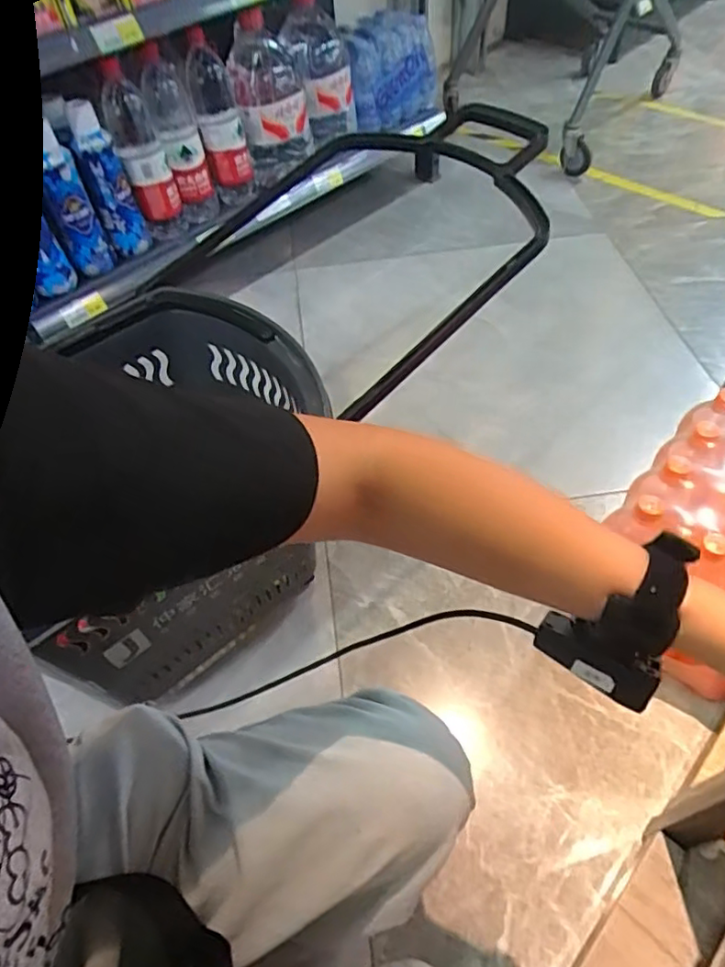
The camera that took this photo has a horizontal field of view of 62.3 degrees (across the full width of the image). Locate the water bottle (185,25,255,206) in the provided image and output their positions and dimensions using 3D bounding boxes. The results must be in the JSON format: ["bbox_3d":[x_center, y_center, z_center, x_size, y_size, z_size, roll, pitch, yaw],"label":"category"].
[{"bbox_3d":[-0.301,-0.763,1.278,0.090,0.336,0.090,-12,53,-5],"label":"water bottle"}]

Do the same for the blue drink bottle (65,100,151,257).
[{"bbox_3d":[-0.493,-0.580,1.171,0.076,0.269,0.070,-19,53,-10],"label":"blue drink bottle"}]

